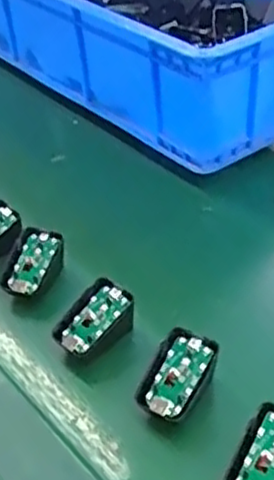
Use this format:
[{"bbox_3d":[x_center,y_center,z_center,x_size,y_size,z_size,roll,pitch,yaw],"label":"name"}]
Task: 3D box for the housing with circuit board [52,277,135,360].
[{"bbox_3d":[-0.036,0.069,0.572,0.067,0.040,0.042,-26,37,-24],"label":"housing with circuit board"}]

